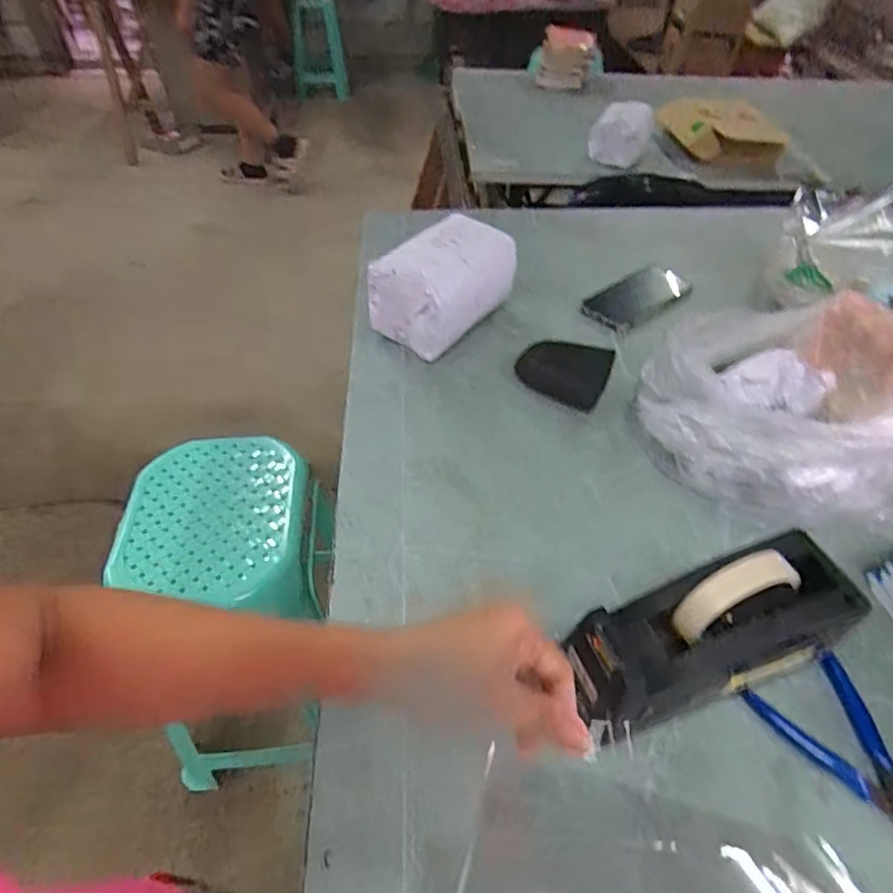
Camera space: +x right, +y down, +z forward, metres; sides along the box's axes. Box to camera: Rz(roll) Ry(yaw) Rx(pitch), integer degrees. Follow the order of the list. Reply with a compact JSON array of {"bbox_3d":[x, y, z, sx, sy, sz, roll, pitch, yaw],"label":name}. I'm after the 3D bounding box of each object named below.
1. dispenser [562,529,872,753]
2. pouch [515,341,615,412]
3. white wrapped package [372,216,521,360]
[{"bbox_3d":[0.187,0.136,0.417,0.206,0.119,0.071,-14,49,-14],"label":"dispenser"},{"bbox_3d":[0.138,-0.091,0.695,0.102,0.023,0.090,20,49,16],"label":"pouch"},{"bbox_3d":[0.007,-0.205,0.746,0.130,0.099,0.183,35,54,27],"label":"white wrapped package"}]

